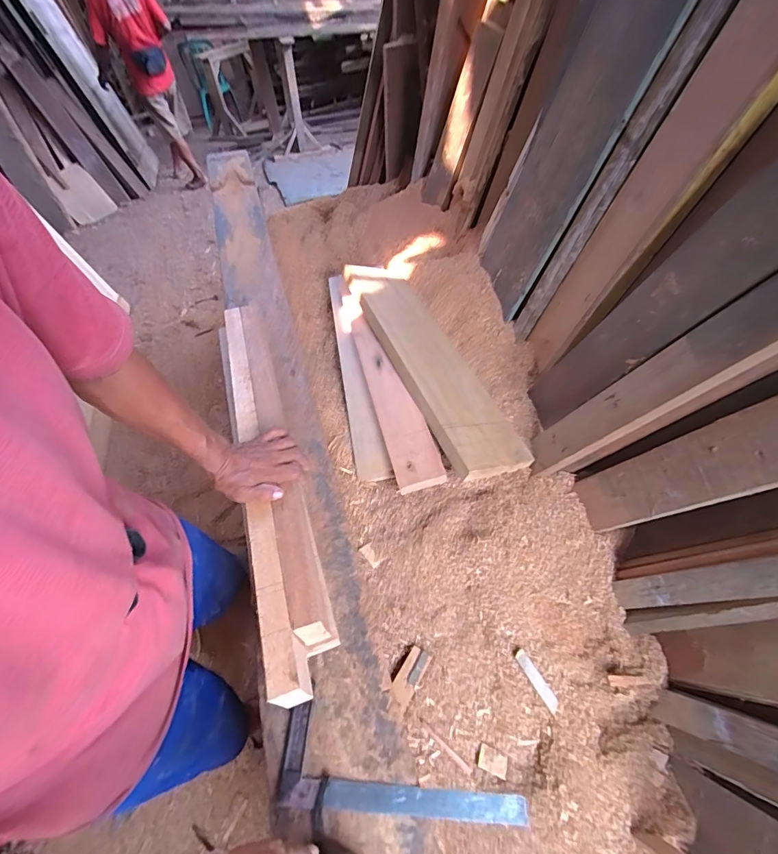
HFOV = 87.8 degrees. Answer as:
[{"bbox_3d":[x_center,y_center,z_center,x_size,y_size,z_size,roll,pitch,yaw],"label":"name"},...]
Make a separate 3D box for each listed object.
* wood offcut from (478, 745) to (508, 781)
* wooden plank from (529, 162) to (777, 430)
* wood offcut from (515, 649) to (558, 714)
[{"bbox_3d":[0.182,0.585,0.708,0.049,0.010,0.034,15,53,18],"label":"wood offcut"},{"bbox_3d":[0.464,-0.202,0.708,0.026,0.757,0.143,8,65,-9],"label":"wooden plank"},{"bbox_3d":[0.271,0.463,0.739,0.022,0.008,0.113,-29,76,-17],"label":"wood offcut"}]

